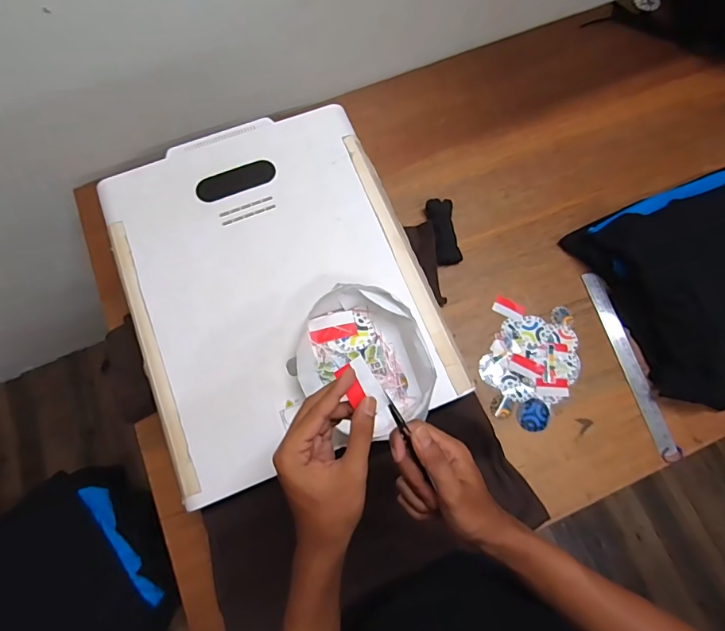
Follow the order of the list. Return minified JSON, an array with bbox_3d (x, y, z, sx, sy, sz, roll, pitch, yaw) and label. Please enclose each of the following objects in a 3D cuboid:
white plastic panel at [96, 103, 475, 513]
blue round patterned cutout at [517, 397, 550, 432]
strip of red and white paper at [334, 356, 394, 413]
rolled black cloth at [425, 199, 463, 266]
[{"bbox_3d":[-0.127,-0.055,0.633,0.400,0.016,0.495,-21,75,-7],"label":"white plastic panel"},{"bbox_3d":[0.285,0.166,0.738,0.054,0.004,0.051,0,72,0],"label":"blue round patterned cutout"},{"bbox_3d":[0.001,0.067,0.401,0.029,0.004,0.054,-30,89,-2],"label":"strip of red and white paper"},{"bbox_3d":[0.151,-0.154,0.823,0.047,0.032,0.123,-8,72,-3],"label":"rolled black cloth"}]

